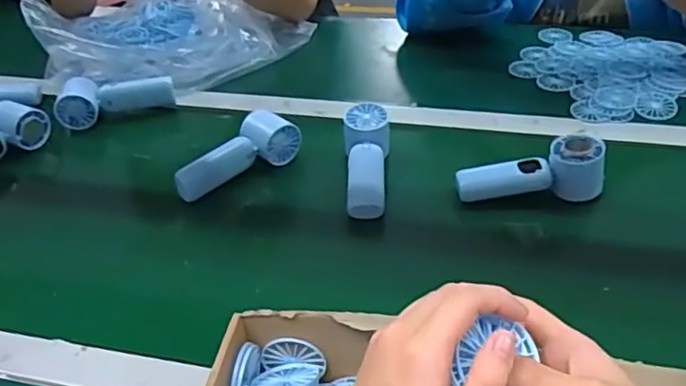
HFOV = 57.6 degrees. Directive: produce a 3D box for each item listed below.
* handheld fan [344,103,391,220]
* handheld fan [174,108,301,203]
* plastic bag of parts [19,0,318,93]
[{"bbox_3d":[0.026,-0.034,0.709,0.051,0.058,0.153,0,40,5],"label":"handheld fan"},{"bbox_3d":[-0.124,-0.043,0.726,0.154,0.050,0.047,-34,48,-31],"label":"handheld fan"},{"bbox_3d":[-0.276,-0.269,0.999,0.338,0.095,0.370,26,48,32],"label":"plastic bag of parts"}]

